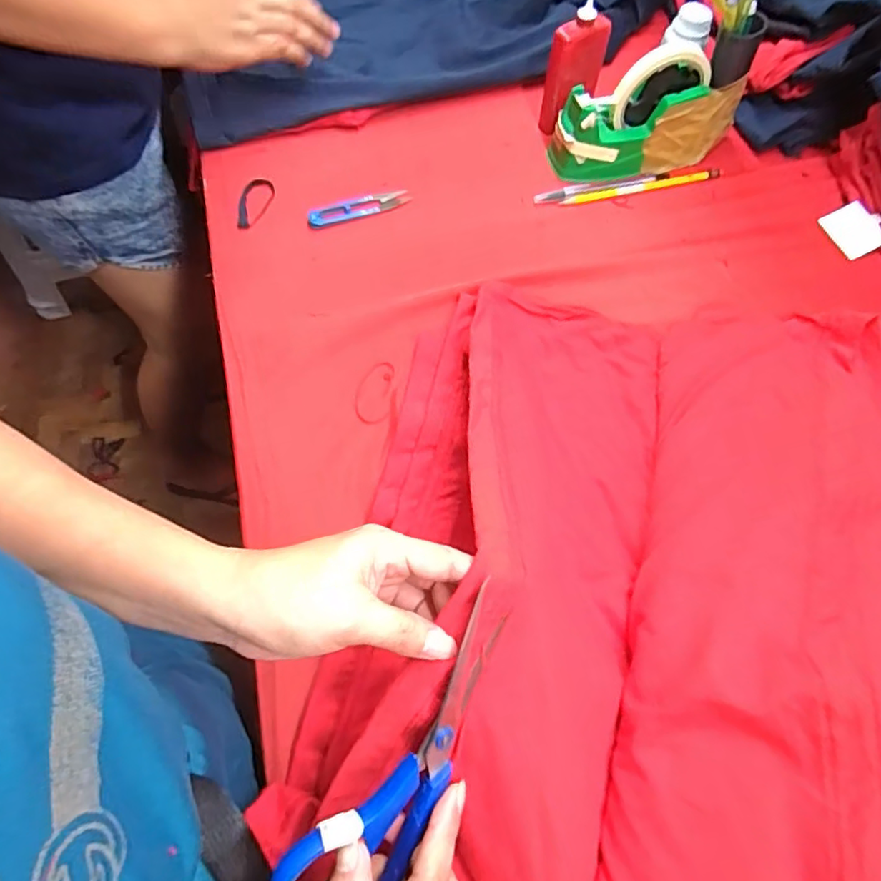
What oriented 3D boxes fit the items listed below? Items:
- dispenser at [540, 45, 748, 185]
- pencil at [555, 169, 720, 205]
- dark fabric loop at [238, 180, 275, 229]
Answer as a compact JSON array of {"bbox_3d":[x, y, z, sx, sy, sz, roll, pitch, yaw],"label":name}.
[{"bbox_3d":[0.212,-0.319,0.562,0.189,0.098,0.057,-4,65,-4],"label":"dispenser"},{"bbox_3d":[0.211,-0.264,0.591,0.181,0.011,0.012,-12,66,-12],"label":"pencil"},{"bbox_3d":[-0.185,-0.235,0.563,0.032,0.004,0.061,4,66,4],"label":"dark fabric loop"}]

